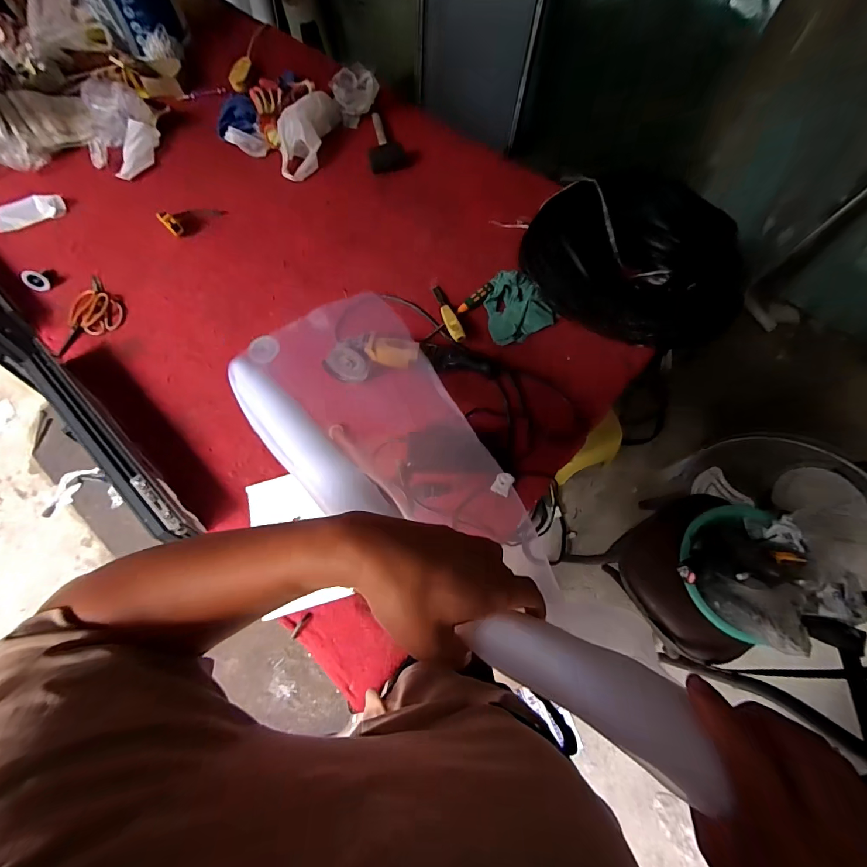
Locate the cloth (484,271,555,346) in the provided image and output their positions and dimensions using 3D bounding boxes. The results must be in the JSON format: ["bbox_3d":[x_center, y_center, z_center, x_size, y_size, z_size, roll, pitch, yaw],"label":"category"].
[{"bbox_3d":[0.201,-0.295,0.891,0.157,0.048,0.163,-8,69,0],"label":"cloth"}]

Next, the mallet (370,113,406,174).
[{"bbox_3d":[-0.144,-0.874,1.124,0.097,0.054,0.235,-9,69,0],"label":"mallet"}]

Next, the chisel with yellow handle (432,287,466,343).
[{"bbox_3d":[0.033,-0.283,0.899,0.030,0.021,0.180,-17,59,-5],"label":"chisel with yellow handle"}]

